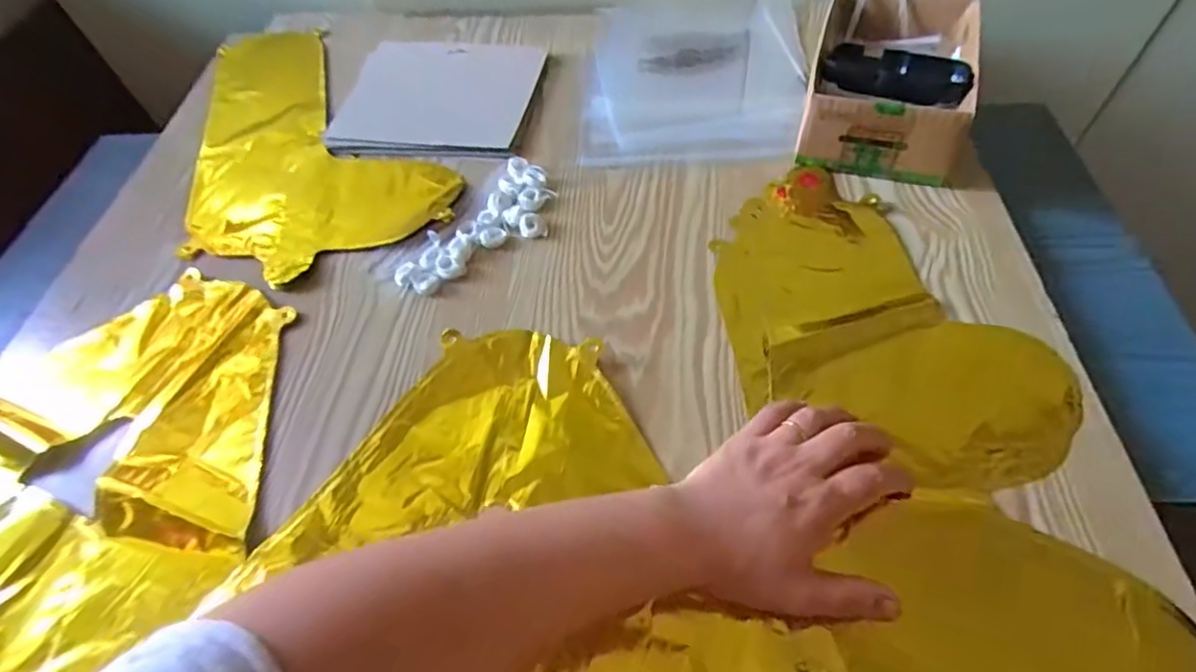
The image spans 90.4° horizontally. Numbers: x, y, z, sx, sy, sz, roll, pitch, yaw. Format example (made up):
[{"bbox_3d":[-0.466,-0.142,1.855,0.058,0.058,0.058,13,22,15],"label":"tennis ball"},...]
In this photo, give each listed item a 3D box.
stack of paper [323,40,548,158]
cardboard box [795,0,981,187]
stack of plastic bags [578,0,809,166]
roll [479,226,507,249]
[{"bbox_3d":[-0.167,-0.258,0.629,0.198,0.015,0.191,6,55,9],"label":"stack of paper"},{"bbox_3d":[0.260,-0.231,0.535,0.128,0.069,0.197,14,57,15],"label":"cardboard box"},{"bbox_3d":[0.104,-0.295,0.645,0.226,0.015,0.327,0,54,6],"label":"stack of plastic bags"},{"bbox_3d":[-0.089,-0.083,0.499,0.022,0.005,0.021,-3,54,4],"label":"roll"}]

